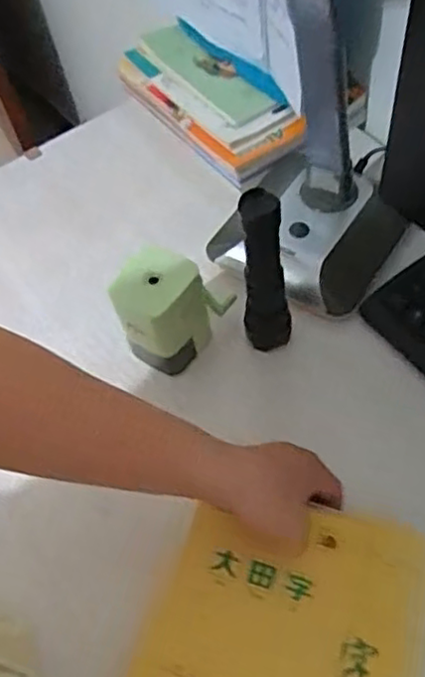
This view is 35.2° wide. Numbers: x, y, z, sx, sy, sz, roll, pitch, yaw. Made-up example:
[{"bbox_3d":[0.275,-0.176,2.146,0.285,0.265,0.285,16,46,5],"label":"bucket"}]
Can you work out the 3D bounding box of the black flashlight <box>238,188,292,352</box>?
[{"bbox_3d":[0.046,-0.051,0.564,0.038,0.174,0.031,-2,54,4],"label":"black flashlight"}]

